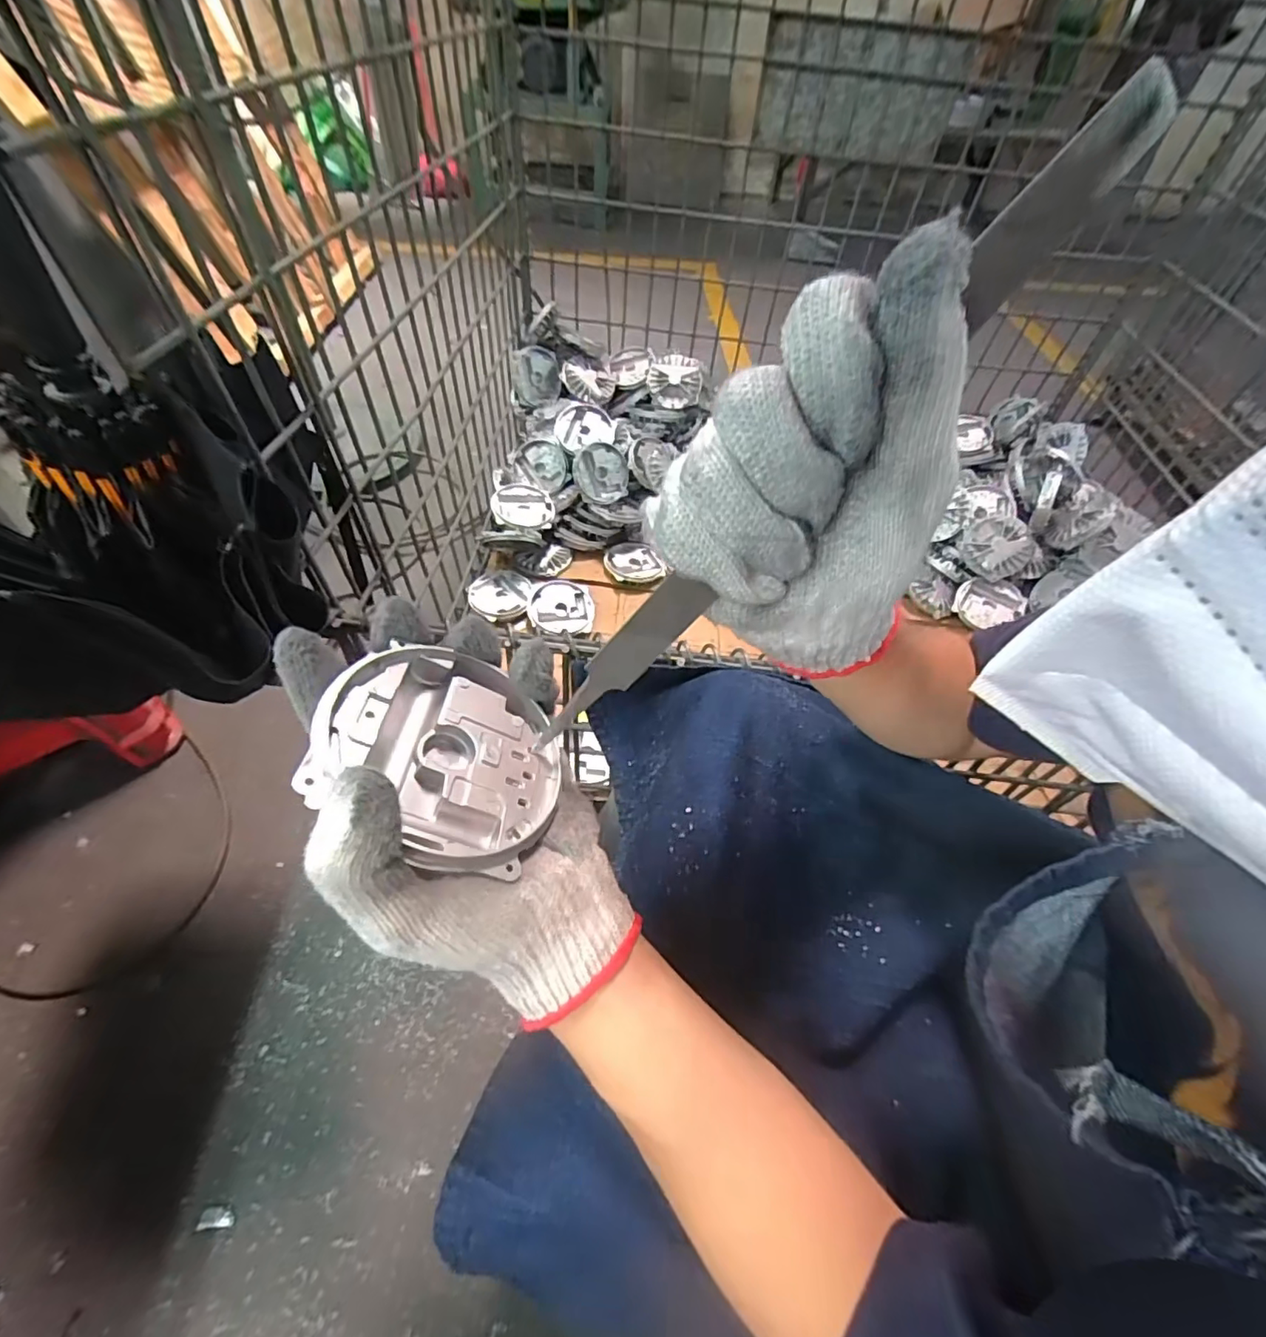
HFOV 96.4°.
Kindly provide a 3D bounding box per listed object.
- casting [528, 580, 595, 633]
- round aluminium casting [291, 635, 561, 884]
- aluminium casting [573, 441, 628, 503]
[{"bbox_3d":[-0.121,-0.107,0.958,0.104,0.019,0.106,2,52,-3],"label":"casting"},{"bbox_3d":[-0.087,0.040,0.260,0.103,0.023,0.101,26,40,-24],"label":"round aluminium casting"},{"bbox_3d":[-0.060,-0.360,1.050,0.100,0.104,0.028,-25,13,-13],"label":"aluminium casting"}]

